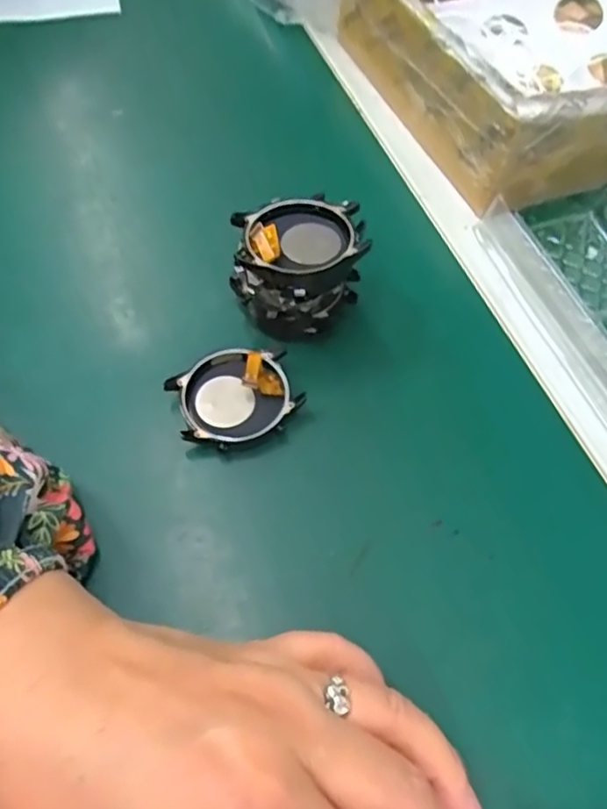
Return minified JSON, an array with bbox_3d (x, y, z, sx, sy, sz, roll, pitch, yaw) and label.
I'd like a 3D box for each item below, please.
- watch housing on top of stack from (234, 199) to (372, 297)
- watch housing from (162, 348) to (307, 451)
[{"bbox_3d":[-0.001,-0.068,0.265,0.051,0.014,0.046,-25,62,-16],"label":"watch housing on top of stack"},{"bbox_3d":[-0.029,-0.005,0.268,0.050,0.011,0.044,-17,61,-12],"label":"watch housing"}]

